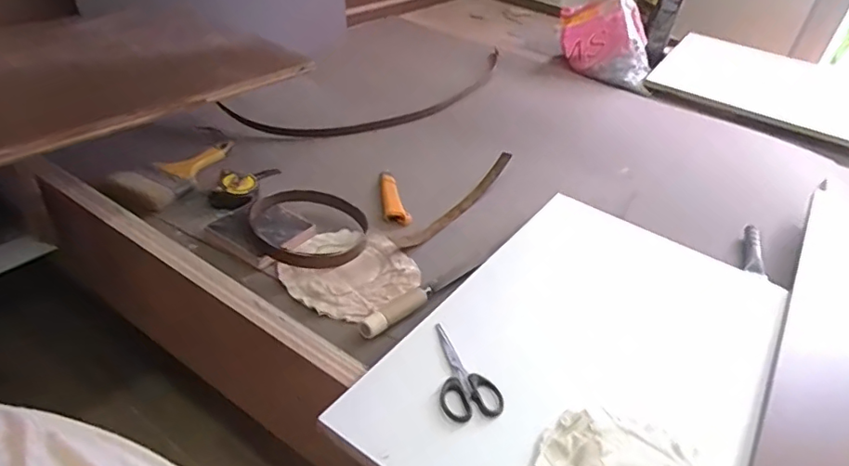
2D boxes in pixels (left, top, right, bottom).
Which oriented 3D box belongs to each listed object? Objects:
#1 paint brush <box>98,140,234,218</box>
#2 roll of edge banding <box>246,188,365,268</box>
[{"bbox_3d":[-0.395,-0.104,0.909,0.096,0.027,0.237,22,38,17],"label":"paint brush"},{"bbox_3d":[-0.167,-0.014,0.819,0.172,0.032,0.173,6,36,-4],"label":"roll of edge banding"}]

